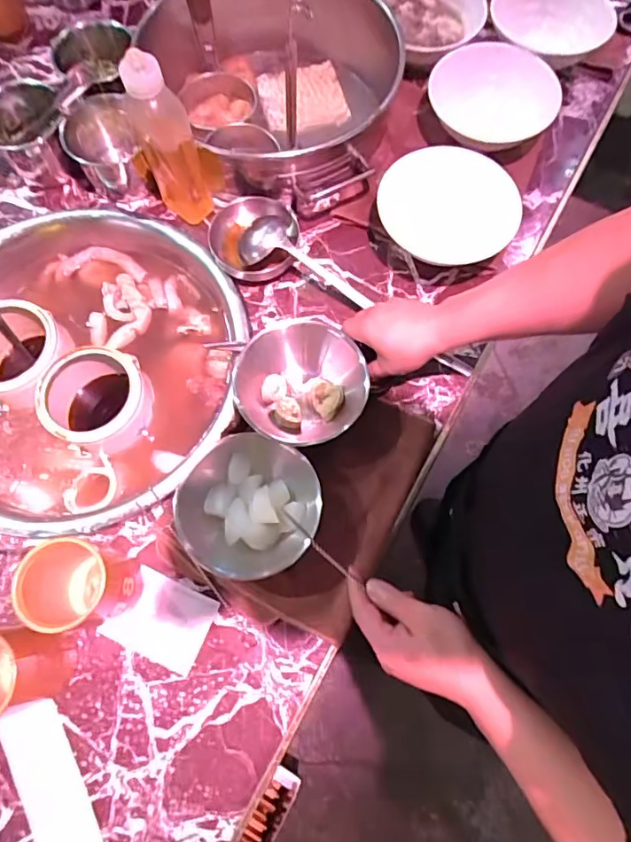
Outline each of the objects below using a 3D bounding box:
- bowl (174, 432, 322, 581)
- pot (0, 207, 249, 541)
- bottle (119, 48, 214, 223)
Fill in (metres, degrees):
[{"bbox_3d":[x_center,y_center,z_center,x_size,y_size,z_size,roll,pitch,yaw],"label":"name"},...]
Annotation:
[{"bbox_3d":[-0.079,0.093,0.570,0.159,0.055,0.147,0,72,0],"label":"bowl"},{"bbox_3d":[-0.299,-0.070,0.692,0.396,0.109,0.430,0,72,0],"label":"pot"},{"bbox_3d":[-0.179,-0.336,0.634,0.062,0.213,0.058,-19,73,-6],"label":"bottle"}]

